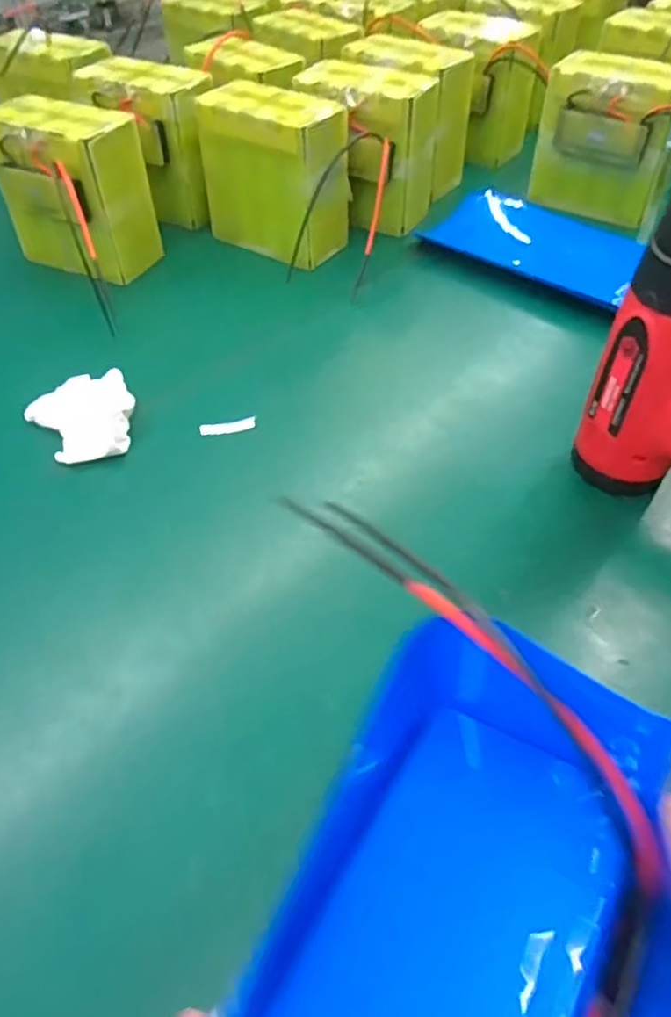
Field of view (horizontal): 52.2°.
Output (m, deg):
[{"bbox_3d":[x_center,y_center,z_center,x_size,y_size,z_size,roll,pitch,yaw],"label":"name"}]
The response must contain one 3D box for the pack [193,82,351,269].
[{"bbox_3d":[-0.063,-0.353,0.718,0.143,0.136,0.082,30,54,25],"label":"pack"}]

